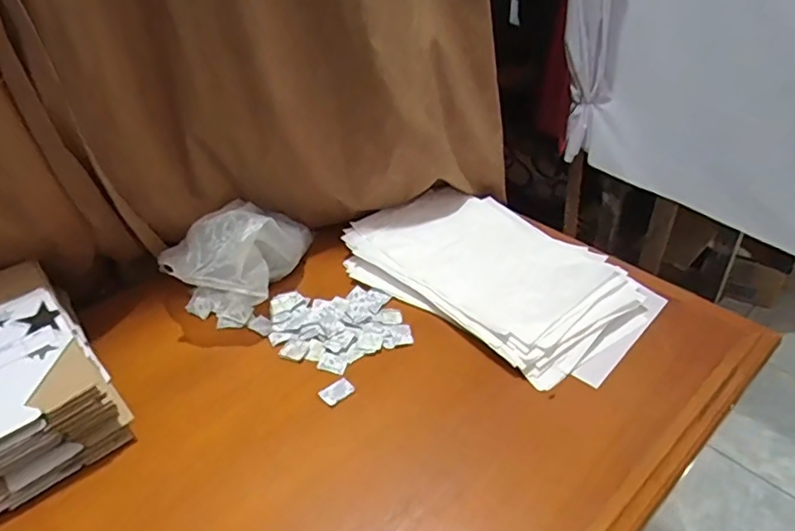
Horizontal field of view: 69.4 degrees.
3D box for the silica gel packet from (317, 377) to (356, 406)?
[{"bbox_3d":[-0.079,0.163,0.751,0.043,0.005,0.029,-31,48,-28],"label":"silica gel packet"}]

